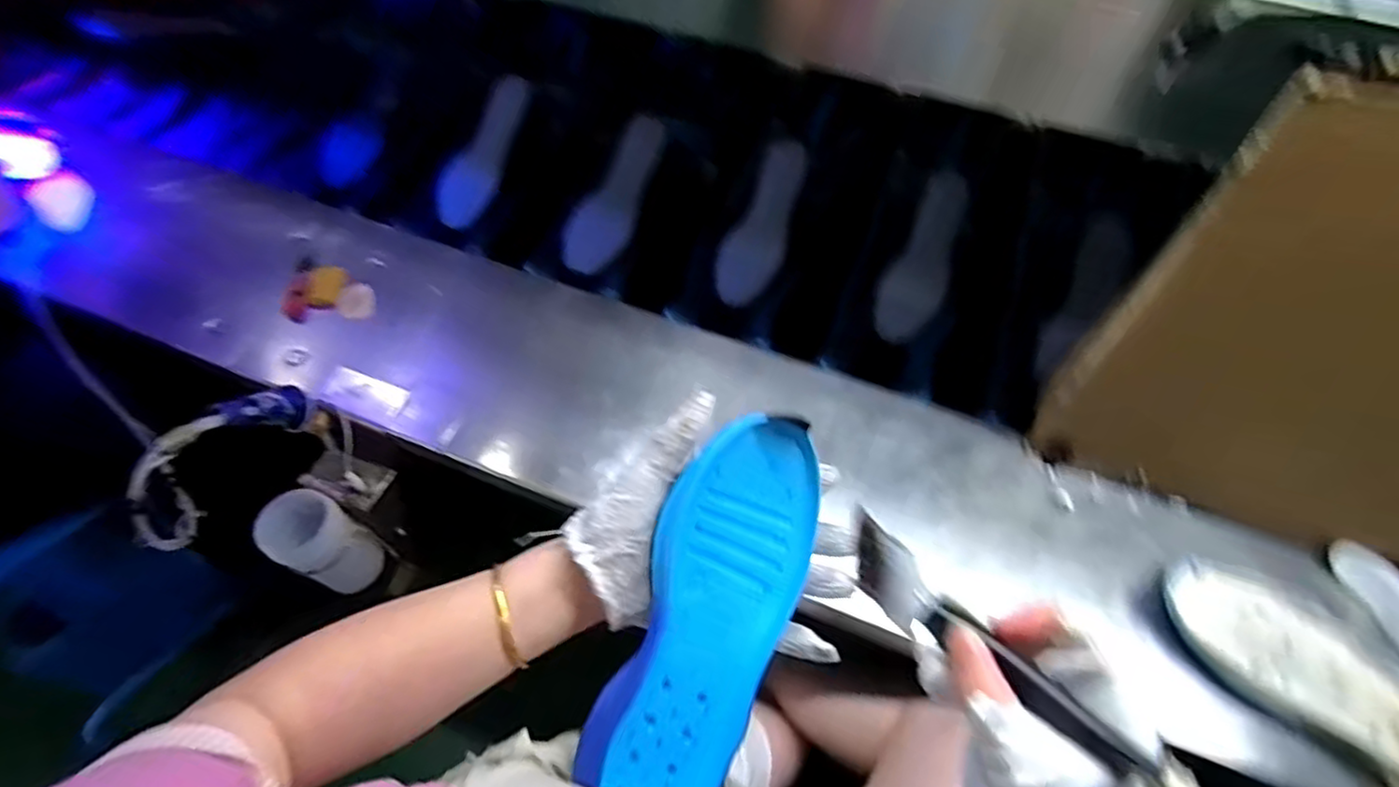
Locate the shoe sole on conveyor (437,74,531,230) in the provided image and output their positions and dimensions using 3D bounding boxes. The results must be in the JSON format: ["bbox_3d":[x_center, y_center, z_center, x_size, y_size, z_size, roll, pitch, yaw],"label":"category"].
[{"bbox_3d":[-0.290,-0.326,0.911,0.057,0.033,0.216,25,88,17],"label":"shoe sole on conveyor"}]

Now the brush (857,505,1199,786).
[{"bbox_3d":[0.129,0.113,0.297,0.029,0.025,0.162,-39,51,-21],"label":"brush"}]

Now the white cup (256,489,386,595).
[{"bbox_3d":[-0.396,0.161,0.707,0.081,0.111,0.070,24,58,14],"label":"white cup"}]

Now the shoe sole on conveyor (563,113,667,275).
[{"bbox_3d":[-0.105,-0.254,0.864,0.066,0.028,0.215,26,88,18],"label":"shoe sole on conveyor"}]

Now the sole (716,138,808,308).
[{"bbox_3d":[0.080,-0.214,0.850,0.073,0.022,0.218,21,86,15],"label":"sole"}]

